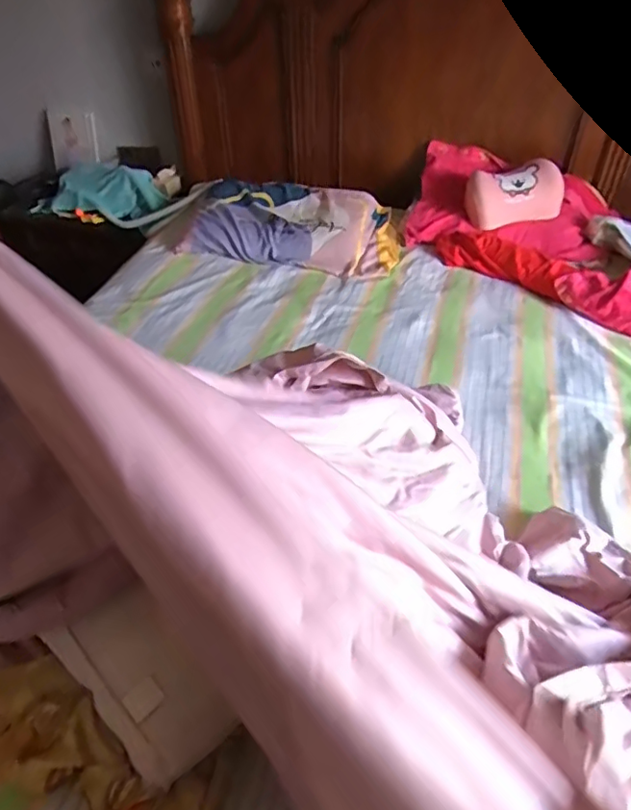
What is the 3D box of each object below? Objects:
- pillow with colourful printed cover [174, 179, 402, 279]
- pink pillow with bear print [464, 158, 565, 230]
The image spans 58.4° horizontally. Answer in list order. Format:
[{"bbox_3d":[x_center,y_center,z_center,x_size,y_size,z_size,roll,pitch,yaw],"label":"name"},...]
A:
[{"bbox_3d":[-0.071,-0.561,1.753,0.665,0.094,0.385,7,43,10],"label":"pillow with colourful printed cover"},{"bbox_3d":[0.595,-0.629,1.699,0.275,0.172,0.081,-10,9,1],"label":"pink pillow with bear print"}]

